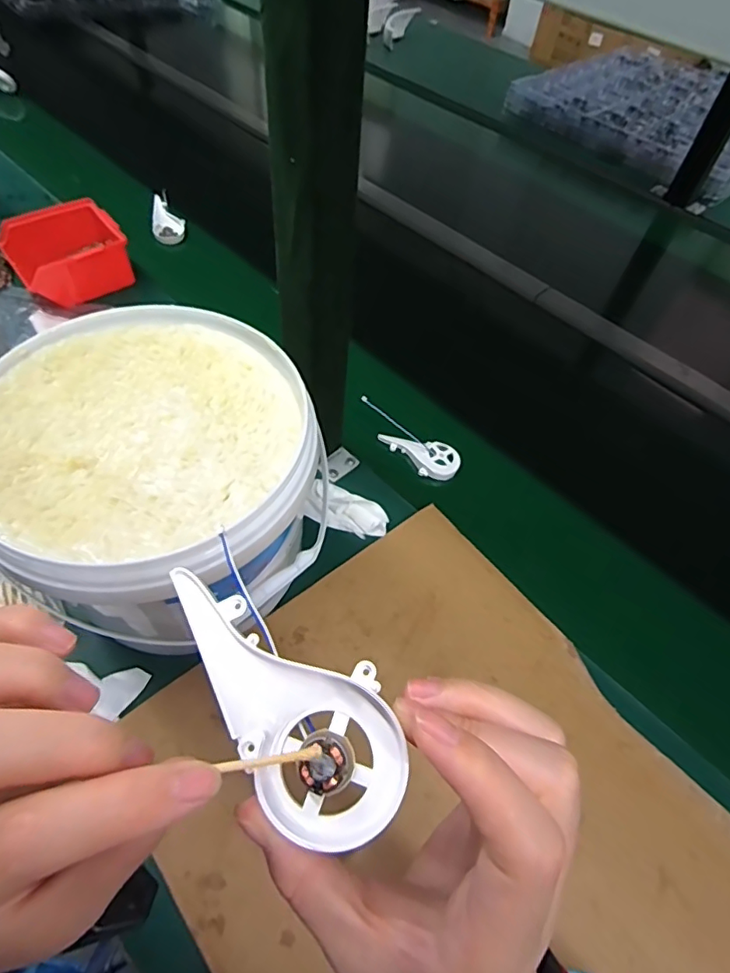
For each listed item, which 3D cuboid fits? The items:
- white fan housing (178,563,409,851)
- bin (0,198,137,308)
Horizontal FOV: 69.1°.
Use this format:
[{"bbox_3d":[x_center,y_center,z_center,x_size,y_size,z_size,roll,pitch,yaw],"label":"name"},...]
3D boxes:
[{"bbox_3d":[-0.027,0.063,0.161,0.093,0.021,0.043,44,62,8],"label":"white fan housing"},{"bbox_3d":[-0.394,-0.307,0.702,0.132,0.061,0.135,-31,62,-23],"label":"bin"}]

